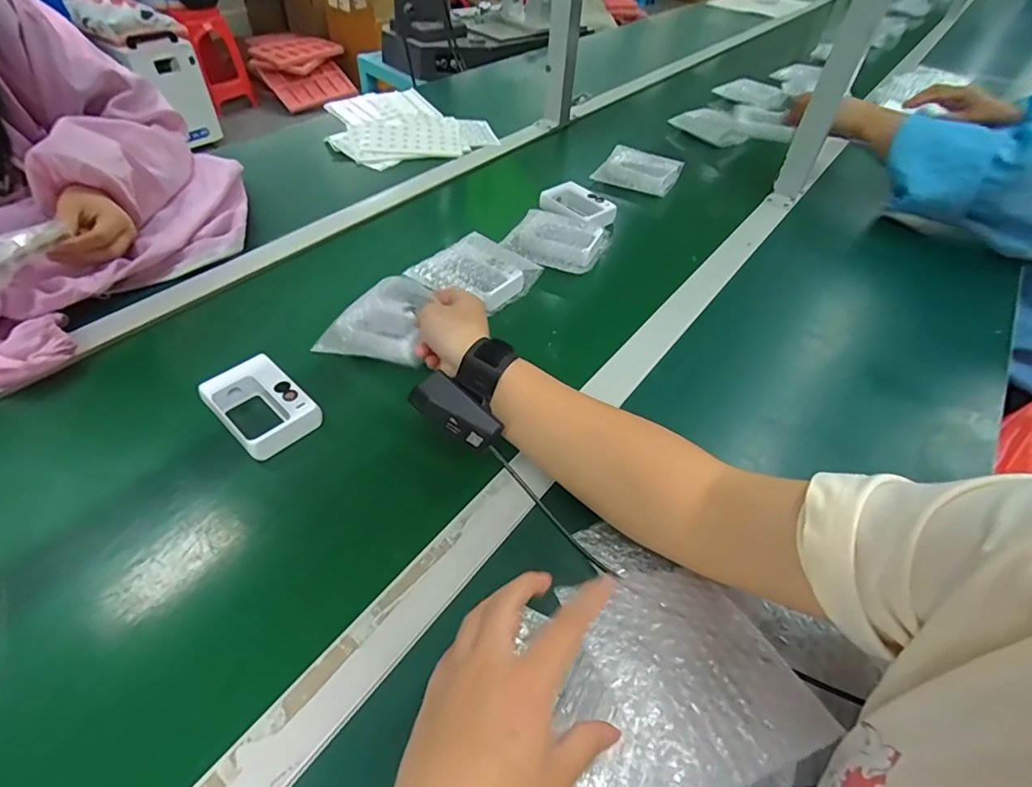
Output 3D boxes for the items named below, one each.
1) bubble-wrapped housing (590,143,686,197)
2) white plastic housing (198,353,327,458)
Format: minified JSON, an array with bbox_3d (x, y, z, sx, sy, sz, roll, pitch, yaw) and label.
[{"bbox_3d":[0.195,-0.360,0.805,0.121,0.034,0.087,27,53,18],"label":"bubble-wrapped housing"},{"bbox_3d":[-0.227,0.010,0.448,0.099,0.022,0.067,34,50,26],"label":"white plastic housing"}]

